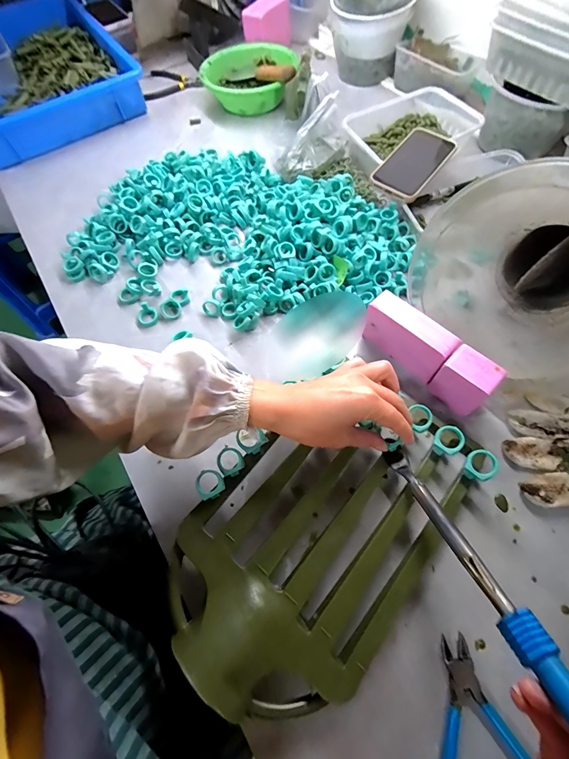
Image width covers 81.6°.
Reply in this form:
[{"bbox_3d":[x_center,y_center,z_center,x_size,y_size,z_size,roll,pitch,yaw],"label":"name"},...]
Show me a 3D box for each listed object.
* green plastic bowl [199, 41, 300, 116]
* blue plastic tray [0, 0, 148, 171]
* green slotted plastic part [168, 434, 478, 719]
[{"bbox_3d":[-0.076,-0.643,0.715,0.189,0.069,0.175,-2,65,4],"label":"green plastic bowl"},{"bbox_3d":[-0.598,-0.740,0.783,0.372,0.077,0.611,-32,67,-10],"label":"blue plastic tray"},{"bbox_3d":[0.034,0.143,0.319,0.196,0.072,0.288,39,73,20],"label":"green slotted plastic part"}]

